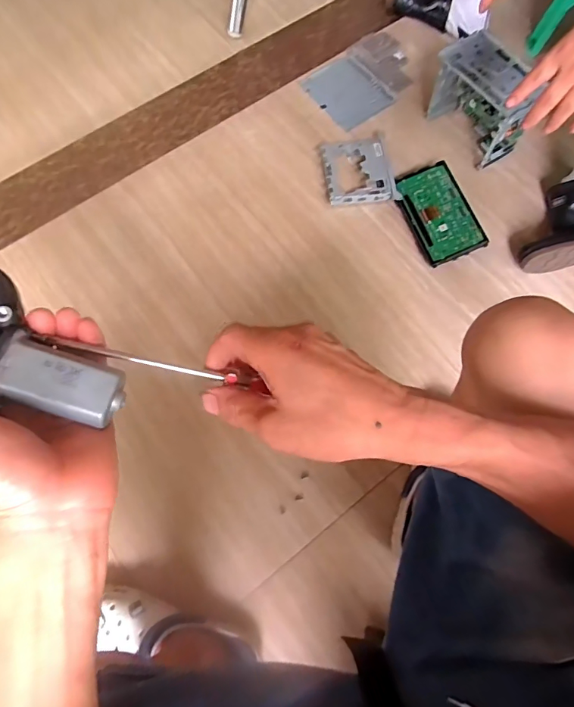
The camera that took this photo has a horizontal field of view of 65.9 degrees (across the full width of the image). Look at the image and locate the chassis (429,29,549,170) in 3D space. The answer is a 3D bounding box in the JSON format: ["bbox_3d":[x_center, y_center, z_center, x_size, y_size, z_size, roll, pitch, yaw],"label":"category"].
[{"bbox_3d":[0.392,-0.510,0.901,0.090,0.163,0.199,-34,75,-9],"label":"chassis"}]

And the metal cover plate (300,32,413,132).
[{"bbox_3d":[0.181,-0.636,1.022,0.257,0.020,0.177,-39,76,-10],"label":"metal cover plate"}]

